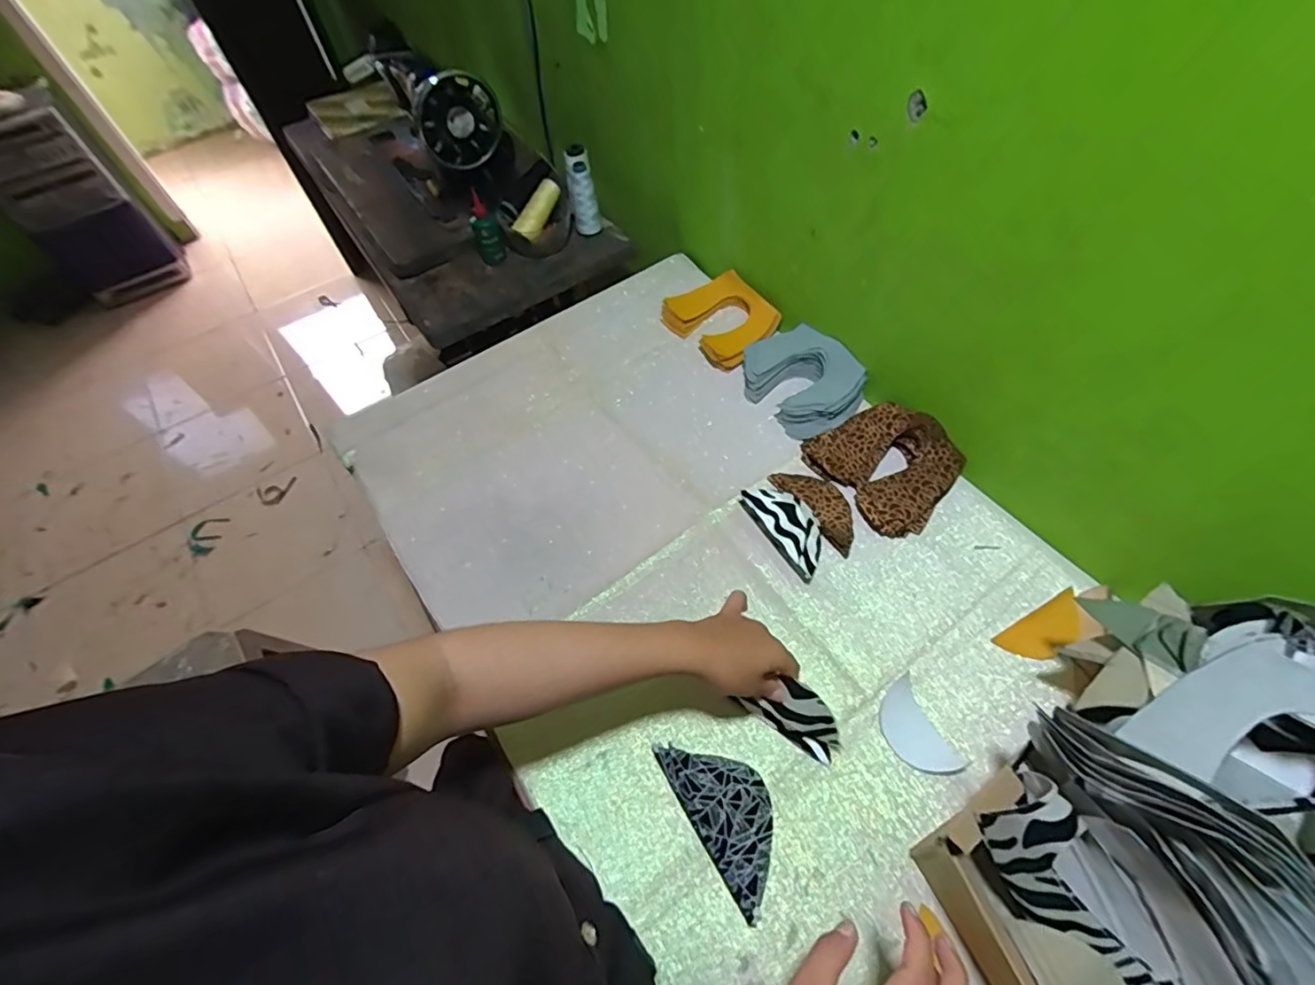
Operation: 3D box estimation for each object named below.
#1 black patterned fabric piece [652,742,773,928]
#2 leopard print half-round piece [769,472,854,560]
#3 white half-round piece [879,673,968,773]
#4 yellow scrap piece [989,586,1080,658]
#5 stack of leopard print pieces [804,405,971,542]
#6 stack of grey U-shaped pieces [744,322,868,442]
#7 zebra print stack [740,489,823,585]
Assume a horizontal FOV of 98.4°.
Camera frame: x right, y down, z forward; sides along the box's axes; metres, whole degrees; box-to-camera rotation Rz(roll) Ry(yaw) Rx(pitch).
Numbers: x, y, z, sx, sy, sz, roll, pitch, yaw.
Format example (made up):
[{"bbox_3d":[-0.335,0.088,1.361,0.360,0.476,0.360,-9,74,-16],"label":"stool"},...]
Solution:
[{"bbox_3d":[0.065,0.283,0.508,0.070,0.024,0.144,-28,60,-14],"label":"black patterned fabric piece"},{"bbox_3d":[0.192,0.013,0.671,0.055,0.018,0.129,-33,61,-16],"label":"leopard print half-round piece"},{"bbox_3d":[0.243,0.226,0.542,0.049,0.009,0.087,-20,58,-9],"label":"white half-round piece"},{"bbox_3d":[0.395,0.139,0.576,0.094,0.007,0.043,-35,54,-1],"label":"yellow scrap piece"},{"bbox_3d":[0.276,-0.037,0.684,0.138,0.045,0.163,-30,61,-15],"label":"stack of leopard print pieces"},{"bbox_3d":[0.190,-0.152,0.755,0.119,0.053,0.164,-31,61,-16],"label":"stack of grey U-shaped pieces"},{"bbox_3d":[0.151,0.037,0.648,0.053,0.035,0.119,-28,60,-14],"label":"zebra print stack"}]

